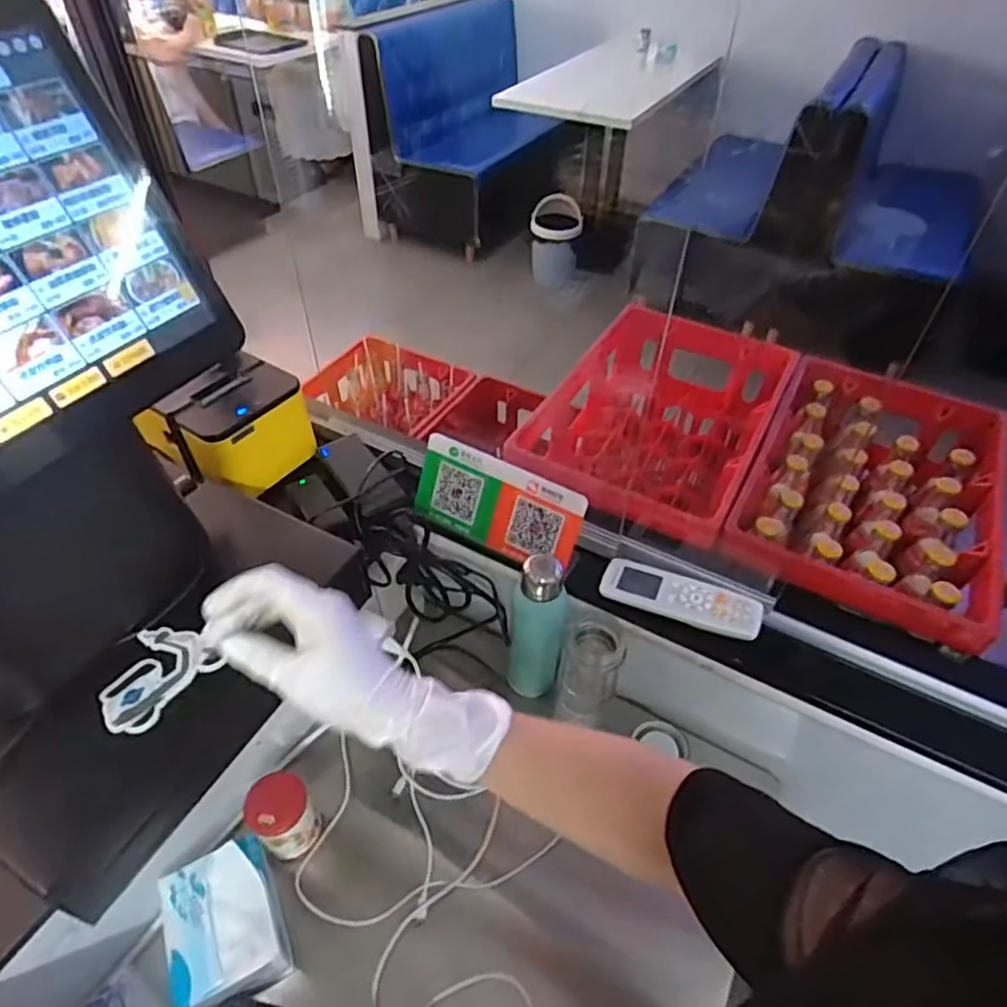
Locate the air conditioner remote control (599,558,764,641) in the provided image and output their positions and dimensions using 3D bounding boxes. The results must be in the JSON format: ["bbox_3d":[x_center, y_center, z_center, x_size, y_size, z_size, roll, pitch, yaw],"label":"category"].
[{"bbox_3d":[0.184,0.098,0.668,0.161,0.020,0.057,21,49,17],"label":"air conditioner remote control"}]

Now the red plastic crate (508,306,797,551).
[{"bbox_3d":[0.212,-0.084,0.928,0.291,0.186,0.413,22,50,18],"label":"red plastic crate"}]

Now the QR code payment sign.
[{"bbox_3d":[-0.010,0.000,0.716,0.199,0.096,0.007,23,23,20],"label":"QR code payment sign"}]

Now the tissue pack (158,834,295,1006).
[{"bbox_3d":[-0.247,0.377,0.572,0.086,0.070,0.115,-19,50,-19],"label":"tissue pack"}]

